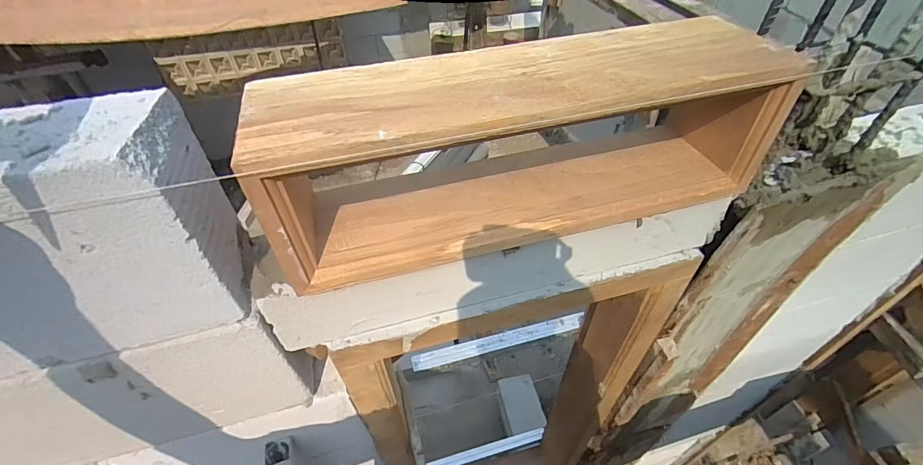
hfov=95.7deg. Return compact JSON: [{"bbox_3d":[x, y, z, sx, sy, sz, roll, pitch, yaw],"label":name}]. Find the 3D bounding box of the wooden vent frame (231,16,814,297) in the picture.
[{"bbox_3d":[0.065,-0.090,0.425,0.490,0.148,0.132,-14,47,-11],"label":"wooden vent frame"}]

